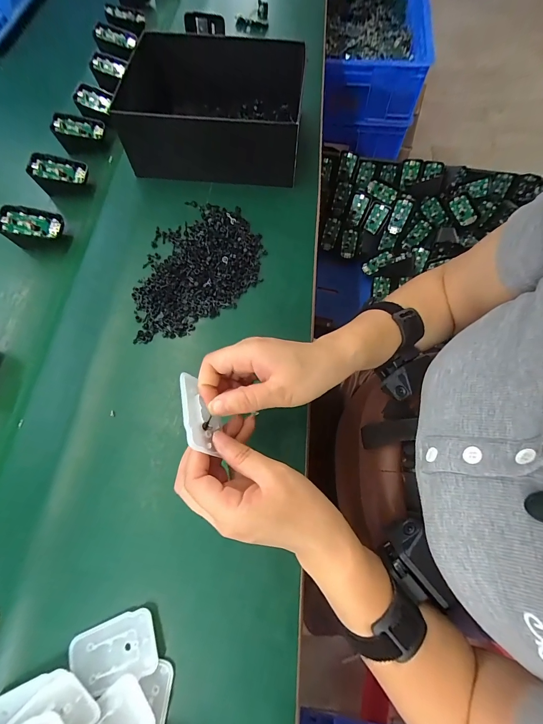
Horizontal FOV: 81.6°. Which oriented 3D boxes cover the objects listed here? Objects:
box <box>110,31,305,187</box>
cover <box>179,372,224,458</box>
[{"bbox_3d":[-0.079,-0.354,0.447,0.232,0.091,0.171,1,68,2],"label":"box"},{"bbox_3d":[-0.054,0.039,0.248,0.006,0.037,0.066,-36,48,23],"label":"cover"}]

